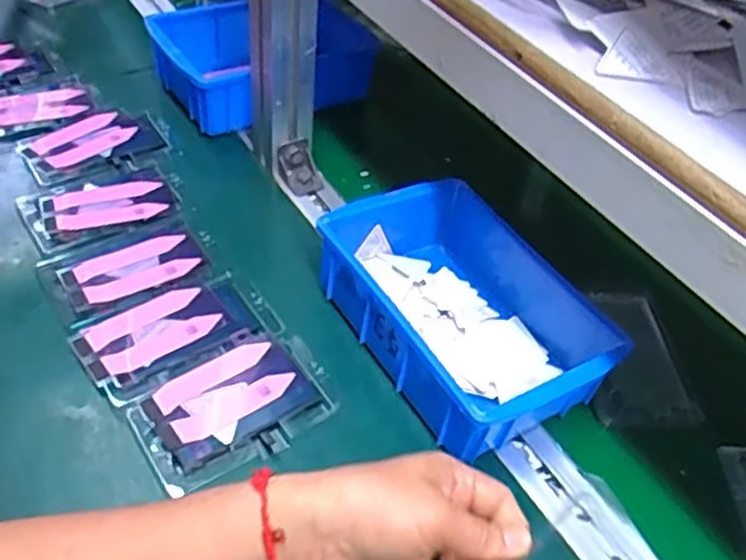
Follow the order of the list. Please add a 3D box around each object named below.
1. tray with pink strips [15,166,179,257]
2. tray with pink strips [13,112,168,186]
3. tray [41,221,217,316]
[{"bbox_3d":[-0.223,-0.062,0.597,0.116,0.006,0.075,-21,53,-24],"label":"tray with pink strips"},{"bbox_3d":[-0.251,-0.123,0.652,0.114,0.004,0.071,-28,56,-28],"label":"tray with pink strips"},{"bbox_3d":[-0.186,-0.012,0.552,0.114,0.005,0.064,-24,54,-25],"label":"tray"}]

